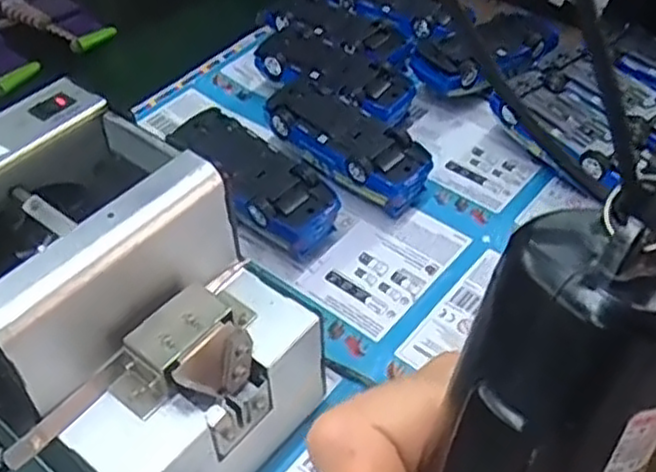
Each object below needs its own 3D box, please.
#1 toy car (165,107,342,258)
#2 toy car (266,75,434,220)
[{"bbox_3d":[-0.054,-0.039,0.504,0.055,0.033,0.127,-35,54,-28],"label":"toy car"},{"bbox_3d":[0.010,-0.065,0.529,0.126,0.033,0.059,34,55,30],"label":"toy car"}]

